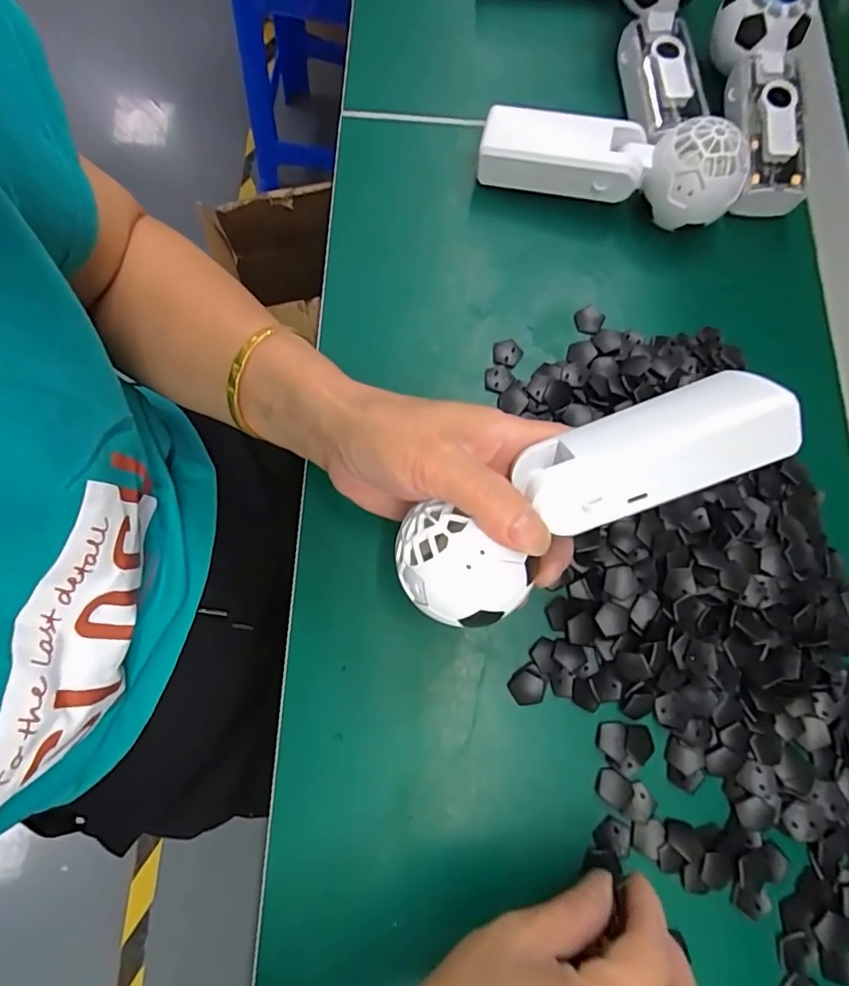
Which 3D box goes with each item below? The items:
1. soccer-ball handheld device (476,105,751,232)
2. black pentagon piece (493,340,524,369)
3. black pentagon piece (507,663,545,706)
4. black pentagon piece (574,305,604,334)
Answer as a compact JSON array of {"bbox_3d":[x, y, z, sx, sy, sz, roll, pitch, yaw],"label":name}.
[{"bbox_3d":[0.122,-0.222,0.335,0.164,0.057,0.046,16,76,3],"label":"soccer-ball handheld device"},{"bbox_3d":[0.055,-0.091,0.329,0.020,0.004,0.019,6,76,0],"label":"black pentagon piece"},{"bbox_3d":[0.058,0.108,0.280,0.019,0.004,0.020,-34,79,-9],"label":"black pentagon piece"},{"bbox_3d":[0.111,-0.116,0.337,0.018,0.004,0.019,16,76,3],"label":"black pentagon piece"}]

